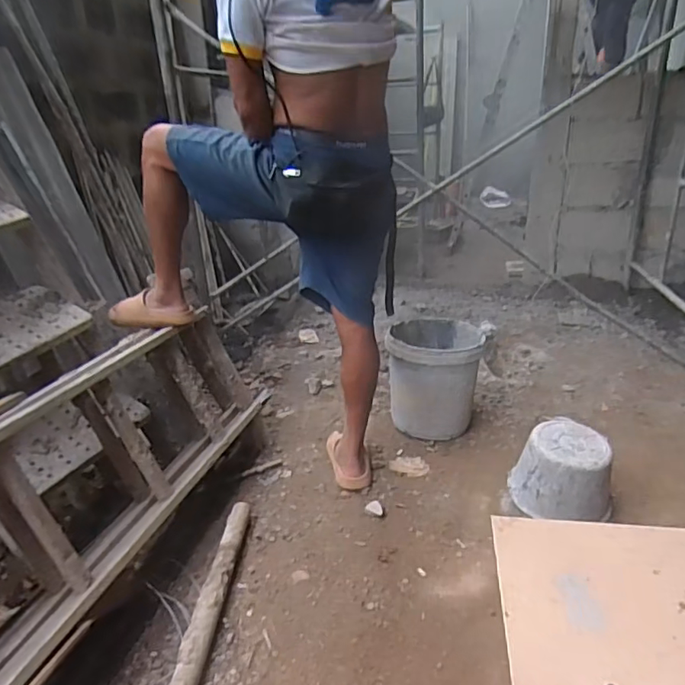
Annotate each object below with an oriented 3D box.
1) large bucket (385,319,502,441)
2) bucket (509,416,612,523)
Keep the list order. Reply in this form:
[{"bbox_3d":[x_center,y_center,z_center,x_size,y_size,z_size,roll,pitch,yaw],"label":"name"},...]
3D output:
[{"bbox_3d":[0.322,0.108,1.780,0.308,0.311,0.322,-4,24,2],"label":"large bucket"},{"bbox_3d":[0.560,0.329,1.369,0.235,0.165,0.218,-2,22,1],"label":"bucket"}]

